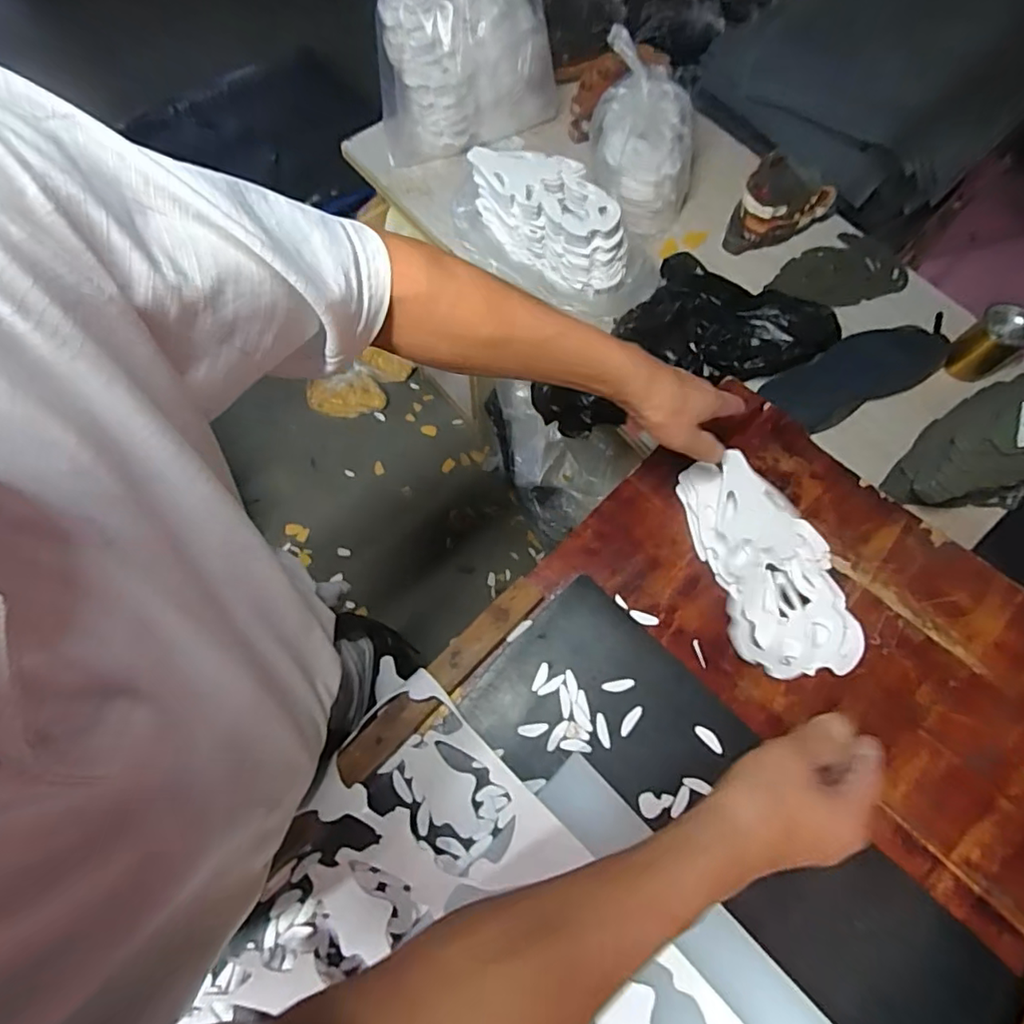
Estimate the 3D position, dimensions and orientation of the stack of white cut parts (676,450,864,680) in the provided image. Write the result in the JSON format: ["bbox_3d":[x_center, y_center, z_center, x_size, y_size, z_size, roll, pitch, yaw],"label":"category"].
[{"bbox_3d":[0.267,0.049,0.581,0.132,0.053,0.226,-8,67,-4],"label":"stack of white cut parts"}]

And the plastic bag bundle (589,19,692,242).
[{"bbox_3d":[0.209,-0.581,0.896,0.170,0.174,0.201,6,67,1],"label":"plastic bag bundle"}]

